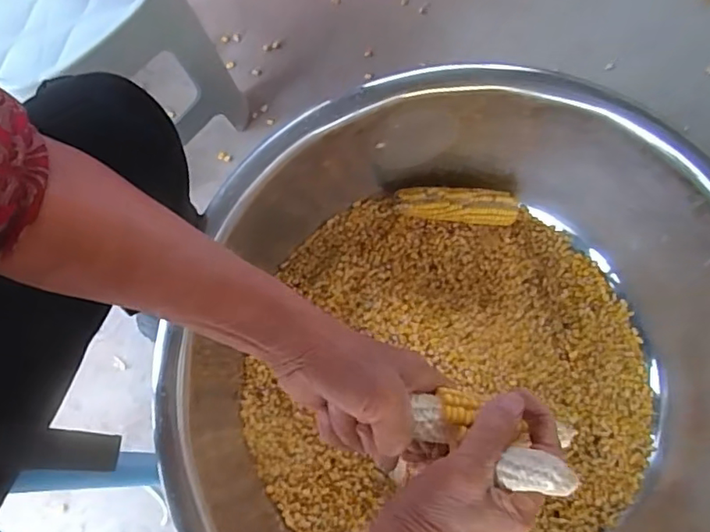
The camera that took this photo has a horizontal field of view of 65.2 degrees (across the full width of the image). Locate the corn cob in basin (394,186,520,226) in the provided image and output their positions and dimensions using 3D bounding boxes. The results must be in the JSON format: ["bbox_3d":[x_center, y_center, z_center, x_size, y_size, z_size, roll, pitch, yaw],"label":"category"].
[{"bbox_3d":[0.145,-0.087,0.797,0.171,0.038,0.044,4,76,0],"label":"corn cob in basin"}]

